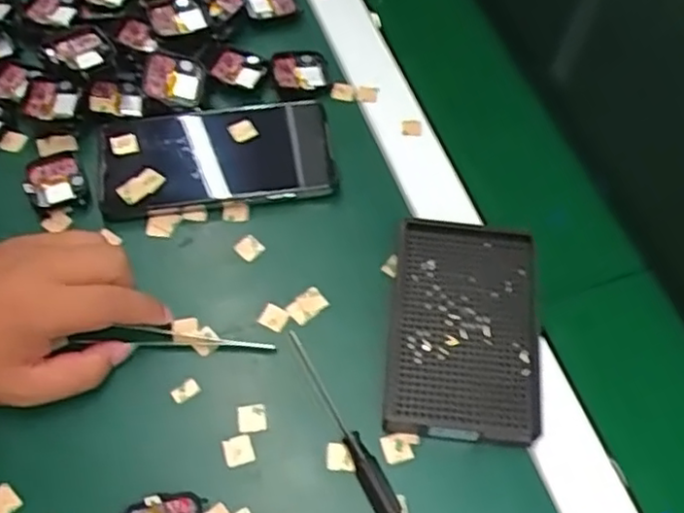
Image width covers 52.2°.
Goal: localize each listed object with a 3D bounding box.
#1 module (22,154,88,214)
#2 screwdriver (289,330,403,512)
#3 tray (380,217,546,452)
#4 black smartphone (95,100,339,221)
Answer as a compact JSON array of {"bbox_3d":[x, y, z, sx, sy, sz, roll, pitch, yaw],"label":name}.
[{"bbox_3d":[-0.197,-0.050,0.478,0.037,0.006,0.047,-21,64,-15],"label":"module"},{"bbox_3d":[0.002,0.098,0.409,0.013,0.013,0.131,-23,65,-15],"label":"screwdriver"},{"bbox_3d":[0.077,0.046,0.436,0.088,0.025,0.134,8,61,1],"label":"tray"},{"bbox_3d":[-0.088,-0.070,0.491,0.161,0.014,0.080,-9,62,-8],"label":"black smartphone"}]

